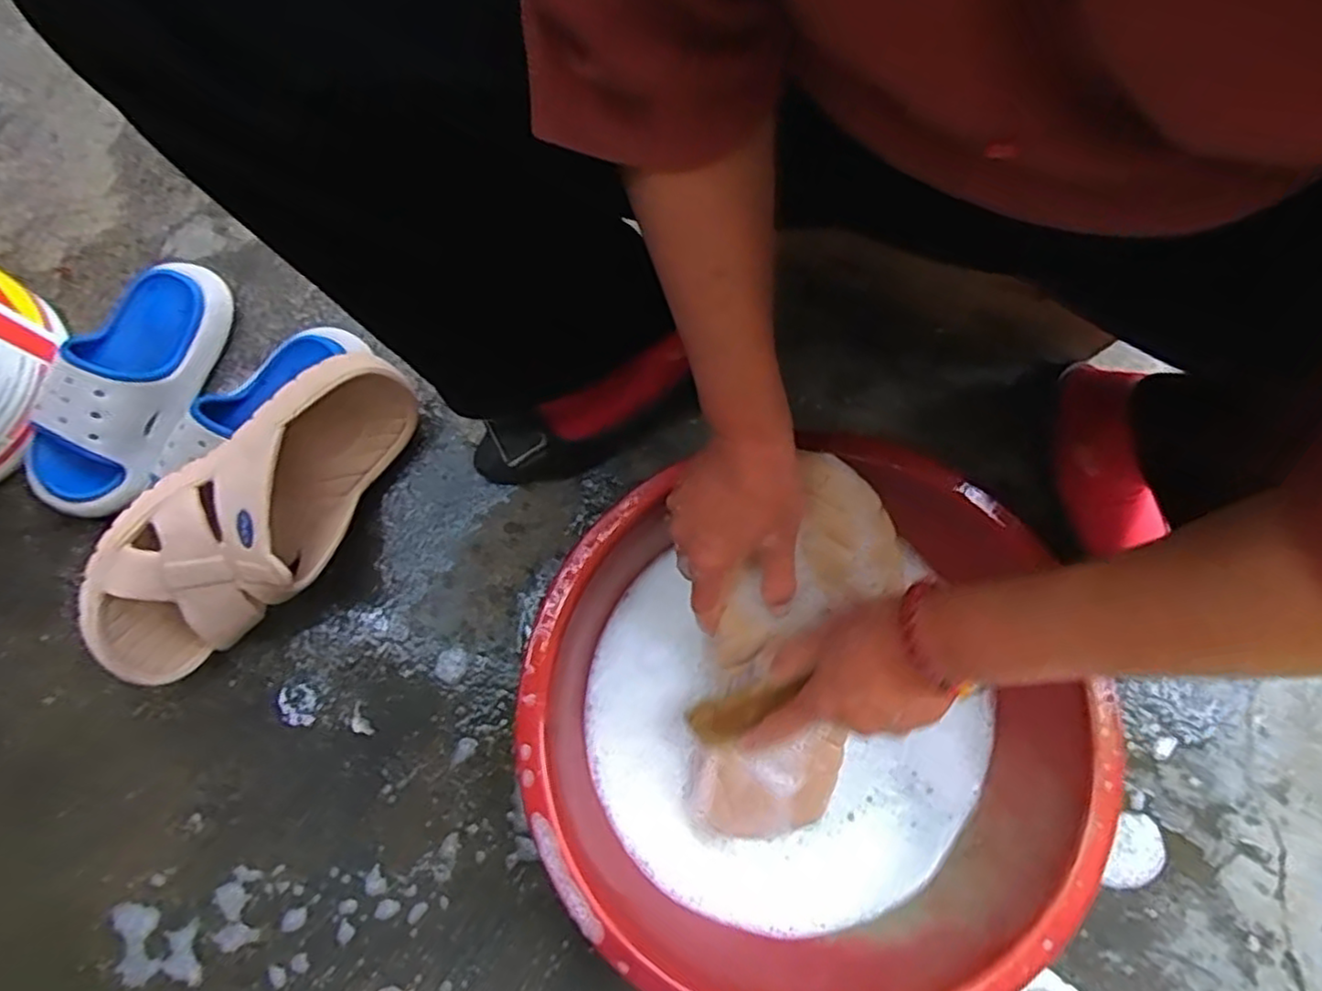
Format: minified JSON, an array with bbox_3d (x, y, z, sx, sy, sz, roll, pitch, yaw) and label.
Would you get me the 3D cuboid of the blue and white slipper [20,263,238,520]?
[{"bbox_3d":[-0.438,-0.097,0.574,0.096,0.070,0.219,12,77,4],"label":"blue and white slipper"}]

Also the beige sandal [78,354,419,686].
[{"bbox_3d":[-0.289,0.018,0.529,0.102,0.105,0.276,39,80,9],"label":"beige sandal"}]

